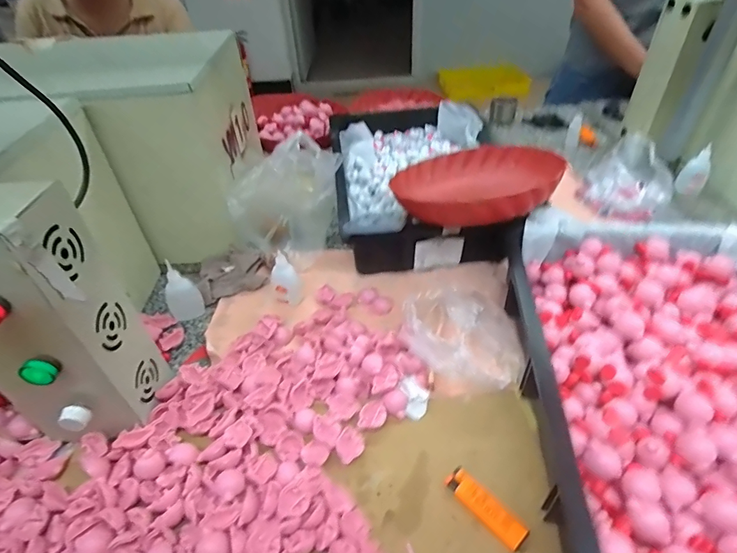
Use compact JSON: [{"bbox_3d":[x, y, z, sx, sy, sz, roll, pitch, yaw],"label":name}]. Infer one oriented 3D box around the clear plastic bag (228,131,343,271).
[{"bbox_3d":[-0.110,-0.115,0.638,0.174,0.196,0.092,-21,45,-17],"label":"clear plastic bag"}]

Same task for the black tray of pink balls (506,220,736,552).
[{"bbox_3d":[0.322,0.101,0.438,0.328,0.084,0.447,0,43,4],"label":"black tray of pink balls"}]

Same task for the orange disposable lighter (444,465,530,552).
[{"bbox_3d":[0.107,0.212,0.394,0.022,0.010,0.080,-33,50,-28],"label":"orange disposable lighter"}]

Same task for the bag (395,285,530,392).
[{"bbox_3d":[0.114,0.071,0.519,0.152,0.050,0.133,20,48,24],"label":"bag"}]

